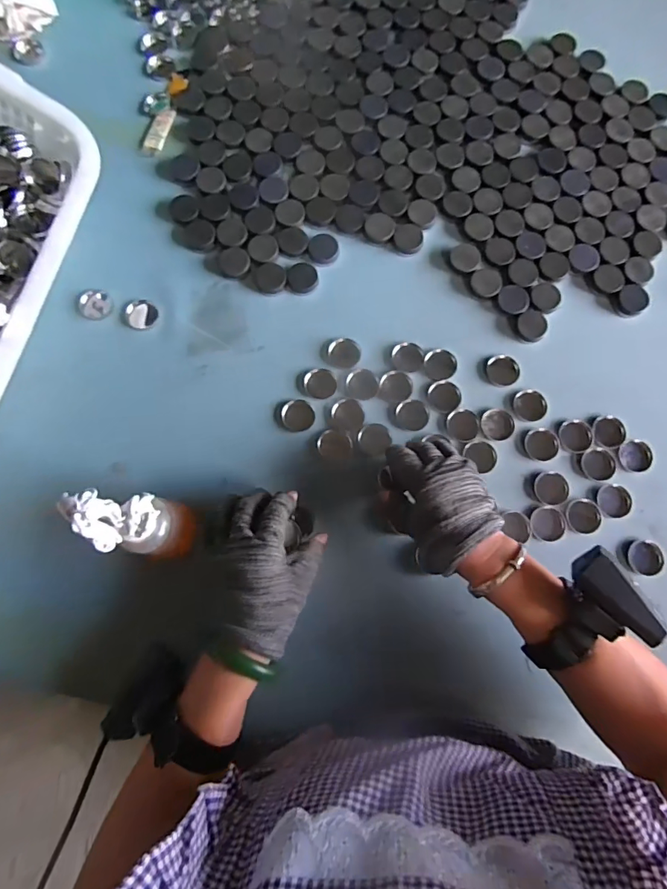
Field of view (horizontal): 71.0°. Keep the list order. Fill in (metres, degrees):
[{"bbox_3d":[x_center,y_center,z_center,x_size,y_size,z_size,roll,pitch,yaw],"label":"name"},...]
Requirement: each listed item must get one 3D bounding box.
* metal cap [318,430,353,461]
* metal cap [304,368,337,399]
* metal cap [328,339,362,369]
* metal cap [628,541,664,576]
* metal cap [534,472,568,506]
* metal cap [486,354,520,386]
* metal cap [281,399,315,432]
[{"bbox_3d":[0.002,0.001,0.474,0.034,0.004,0.030,16,78,2],"label":"metal cap"},{"bbox_3d":[-0.014,-0.064,0.493,0.033,0.004,0.032,0,78,-1],"label":"metal cap"},{"bbox_3d":[0.012,-0.097,0.498,0.034,0.006,0.032,0,78,-1],"label":"metal cap"},{"bbox_3d":[0.307,0.111,0.458,0.036,0.004,0.033,0,78,-1],"label":"metal cap"},{"bbox_3d":[0.219,0.044,0.466,0.033,0.007,0.032,0,78,-1],"label":"metal cap"},{"bbox_3d":[0.179,-0.079,0.493,0.034,0.007,0.032,0,78,-1],"label":"metal cap"},{"bbox_3d":[-0.037,-0.030,0.485,0.032,0.006,0.032,0,78,-1],"label":"metal cap"}]

